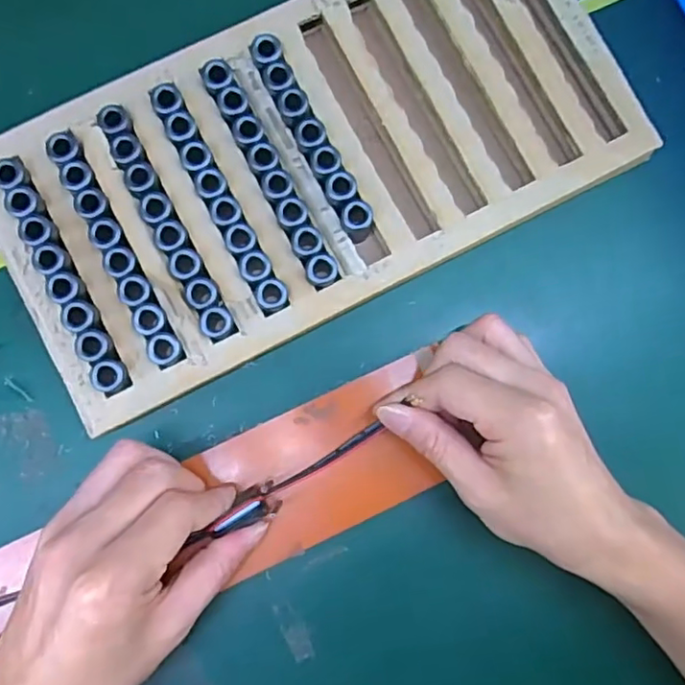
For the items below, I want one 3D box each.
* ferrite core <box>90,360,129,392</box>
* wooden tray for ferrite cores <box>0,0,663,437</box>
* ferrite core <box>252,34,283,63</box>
[{"bbox_3d":[-0.123,0.018,0.323,0.018,0.011,0.017,0,84,-3],"label":"ferrite core"},{"bbox_3d":[-0.016,-0.107,0.354,0.352,0.040,0.168,-27,85,-7],"label":"wooden tray for ferrite cores"},{"bbox_3d":[-0.043,-0.165,0.342,0.017,0.009,0.018,-8,83,-5],"label":"ferrite core"}]

